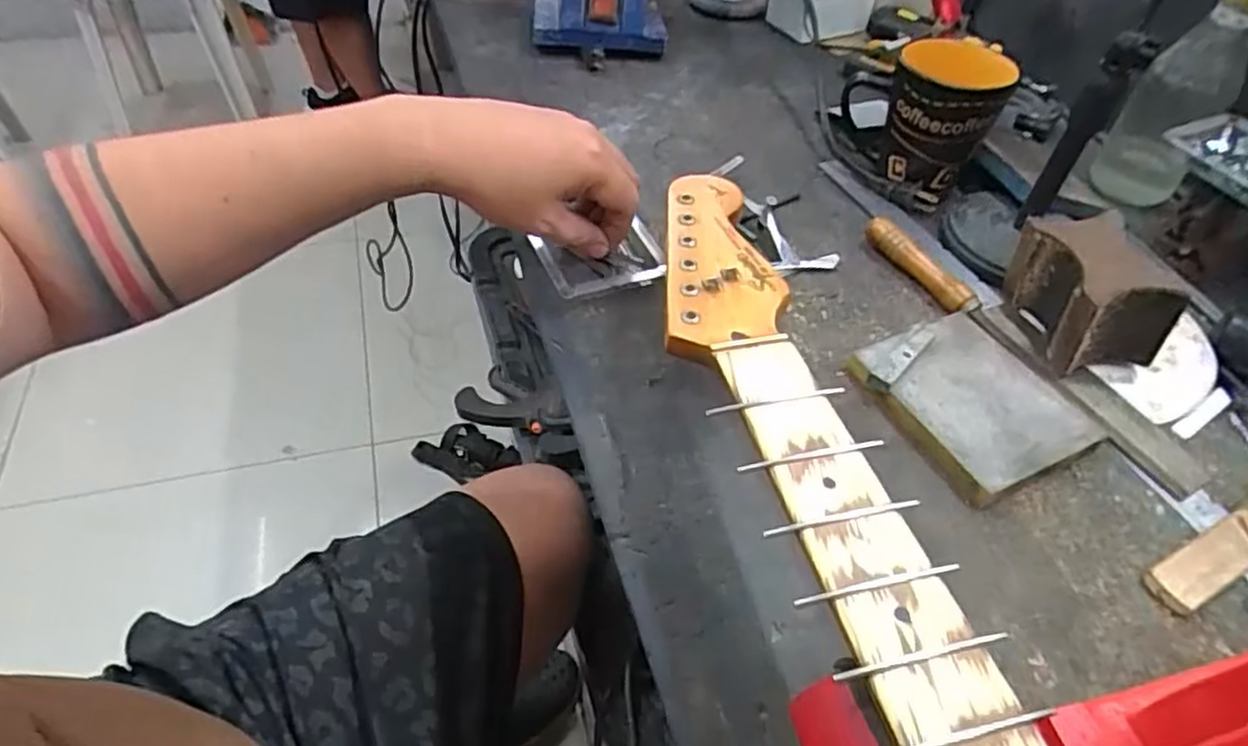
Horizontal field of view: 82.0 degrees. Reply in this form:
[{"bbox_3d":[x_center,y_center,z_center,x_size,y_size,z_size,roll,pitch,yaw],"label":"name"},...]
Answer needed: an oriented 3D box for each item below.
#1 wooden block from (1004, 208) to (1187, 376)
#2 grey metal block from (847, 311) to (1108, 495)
[{"bbox_3d":[0.300,-0.056,0.470,0.061,0.071,0.088,-7,49,-8],"label":"wooden block"},{"bbox_3d":[0.213,0.015,0.439,0.100,0.022,0.114,-20,52,-19],"label":"grey metal block"}]

